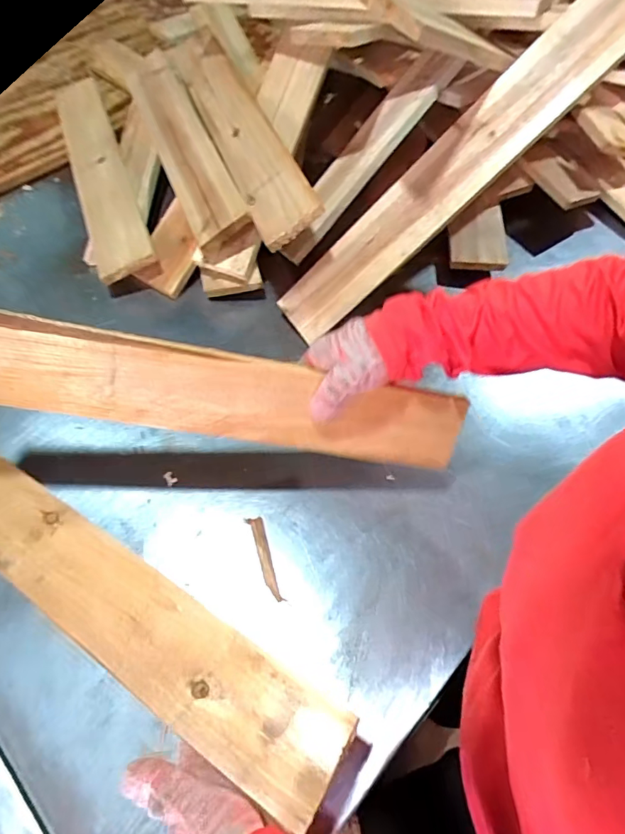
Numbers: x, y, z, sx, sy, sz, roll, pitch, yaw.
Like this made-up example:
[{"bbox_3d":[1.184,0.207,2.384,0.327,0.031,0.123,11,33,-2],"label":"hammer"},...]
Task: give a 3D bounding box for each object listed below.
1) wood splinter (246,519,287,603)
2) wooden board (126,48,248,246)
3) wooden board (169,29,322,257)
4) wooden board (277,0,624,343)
[{"bbox_3d":[-0.048,0.145,0.488,0.016,0.005,0.088,-18,62,-11],"label":"wood splinter"},{"bbox_3d":[-0.207,-0.434,0.723,0.083,0.020,0.513,-31,59,9],"label":"wooden board"},{"bbox_3d":[-0.117,-0.435,0.682,0.081,0.031,0.561,-33,58,14],"label":"wooden board"},{"bbox_3d":[0.145,-0.268,0.545,0.470,0.014,0.077,-40,82,21],"label":"wooden board"}]

